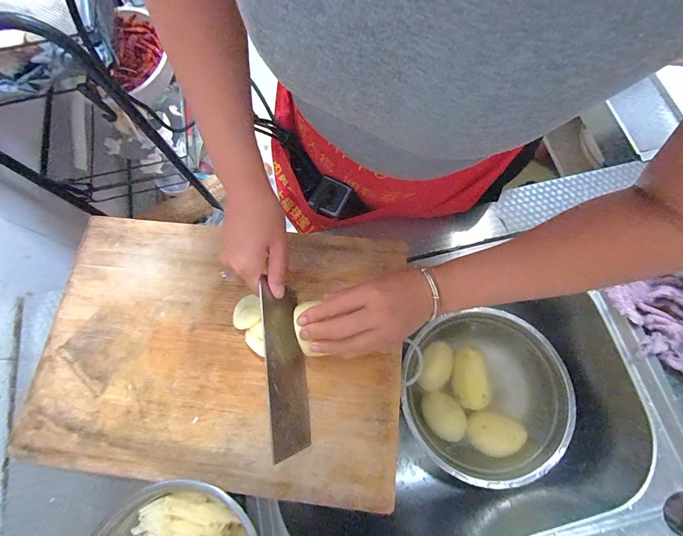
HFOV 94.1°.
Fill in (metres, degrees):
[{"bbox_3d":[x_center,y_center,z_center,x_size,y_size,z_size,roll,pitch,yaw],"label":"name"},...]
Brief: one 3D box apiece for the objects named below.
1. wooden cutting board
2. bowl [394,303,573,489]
[{"bbox_3d":[-0.157,0.093,0.401,0.454,0.028,0.306,6,75,2],"label":"wooden cutting board"},{"bbox_3d":[0.224,0.197,0.520,0.240,0.086,0.252,0,73,1],"label":"bowl"}]

